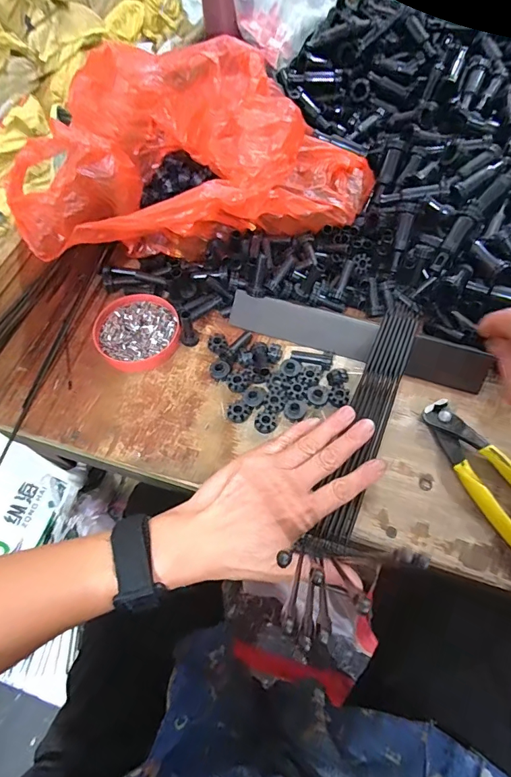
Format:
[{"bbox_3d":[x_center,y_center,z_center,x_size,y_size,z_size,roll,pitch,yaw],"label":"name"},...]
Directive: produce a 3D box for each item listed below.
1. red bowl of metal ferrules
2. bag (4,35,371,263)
[{"bbox_3d":[-0.116,-0.056,0.407,0.079,0.017,0.082,-1,61,2],"label":"red bowl of metal ferrules"},{"bbox_3d":[-0.051,-0.222,0.399,0.359,0.122,0.184,-8,61,-2],"label":"bag"}]

